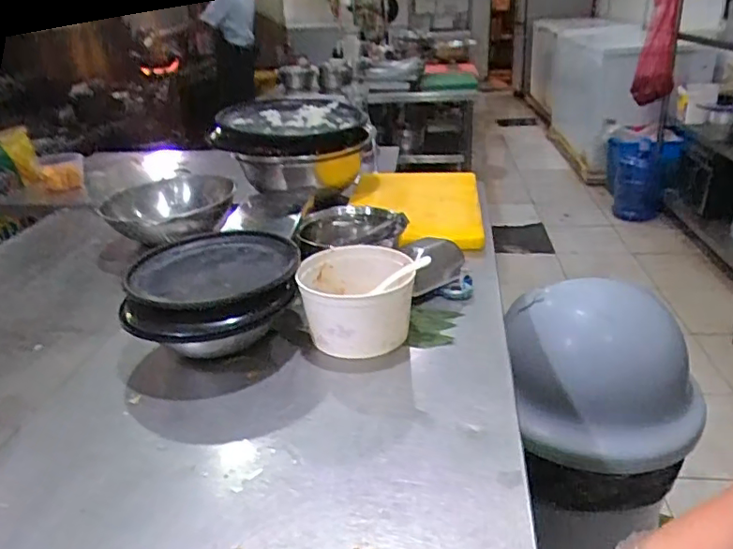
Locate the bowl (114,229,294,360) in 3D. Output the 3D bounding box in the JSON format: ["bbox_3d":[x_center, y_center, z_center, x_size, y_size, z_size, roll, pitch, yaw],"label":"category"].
[{"bbox_3d":[-0.223,0.035,0.878,0.251,0.125,0.242,-7,22,3],"label":"bowl"}]

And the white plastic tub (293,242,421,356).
[{"bbox_3d":[-0.011,0.038,0.850,0.160,0.107,0.191,-7,24,-1],"label":"white plastic tub"}]

